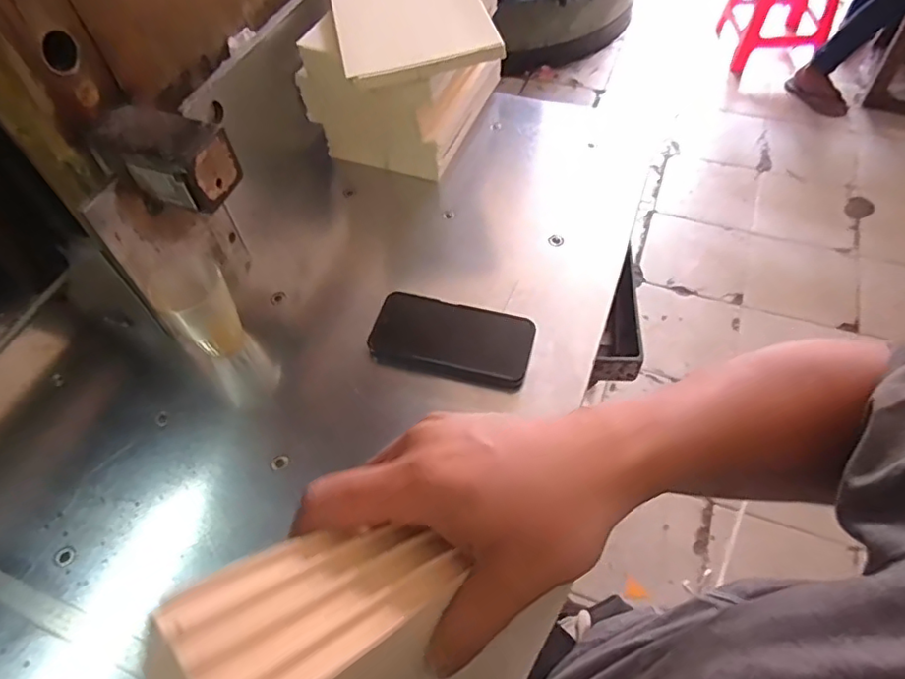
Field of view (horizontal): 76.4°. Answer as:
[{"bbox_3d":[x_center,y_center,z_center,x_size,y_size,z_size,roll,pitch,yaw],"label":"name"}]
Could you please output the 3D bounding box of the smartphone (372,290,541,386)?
[{"bbox_3d":[0.000,-0.001,0.612,0.164,0.017,0.080,13,69,6],"label":"smartphone"}]

